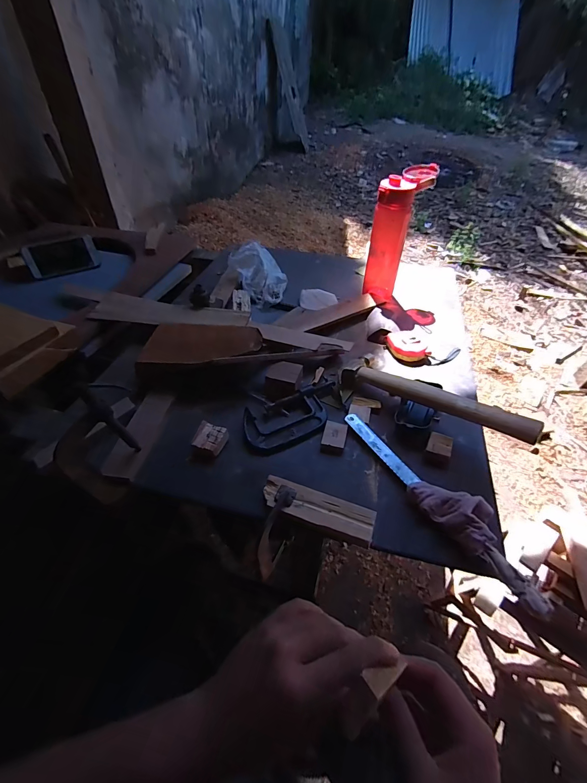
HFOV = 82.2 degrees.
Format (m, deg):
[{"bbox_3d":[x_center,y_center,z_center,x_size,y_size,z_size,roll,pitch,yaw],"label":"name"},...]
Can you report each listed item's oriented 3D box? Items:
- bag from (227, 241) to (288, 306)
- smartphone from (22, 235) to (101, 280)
[{"bbox_3d":[-0.076,-0.283,0.800,0.112,0.058,0.191,-23,53,-23],"label":"bag"},{"bbox_3d":[-0.575,-0.336,0.841,0.154,0.081,0.013,-21,18,-21],"label":"smartphone"}]

